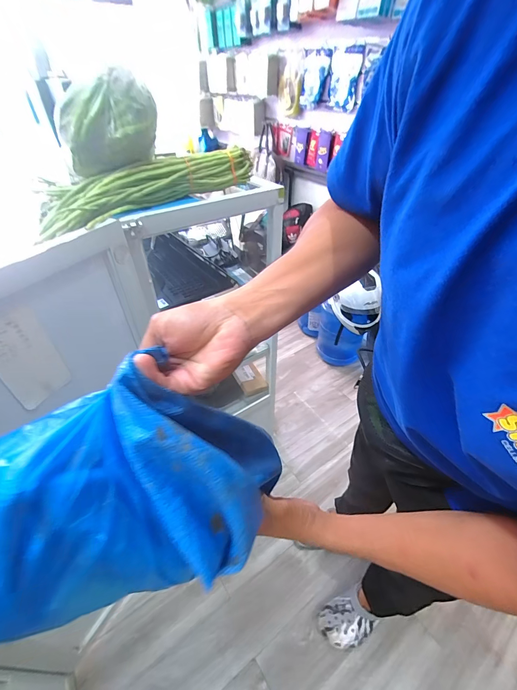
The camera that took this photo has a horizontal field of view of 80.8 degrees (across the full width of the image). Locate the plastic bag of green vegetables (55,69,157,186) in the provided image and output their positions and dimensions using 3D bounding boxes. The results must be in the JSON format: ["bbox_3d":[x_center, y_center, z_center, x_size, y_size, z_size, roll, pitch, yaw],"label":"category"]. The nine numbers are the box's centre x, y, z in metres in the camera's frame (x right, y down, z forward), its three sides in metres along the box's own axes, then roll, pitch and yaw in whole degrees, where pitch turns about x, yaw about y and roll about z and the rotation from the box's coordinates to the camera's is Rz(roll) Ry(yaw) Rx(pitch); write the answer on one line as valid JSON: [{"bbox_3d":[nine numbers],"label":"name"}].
[{"bbox_3d":[-0.262,-0.373,0.528,0.158,0.142,0.067,-19,45,-19],"label":"plastic bag of green vegetables"}]

